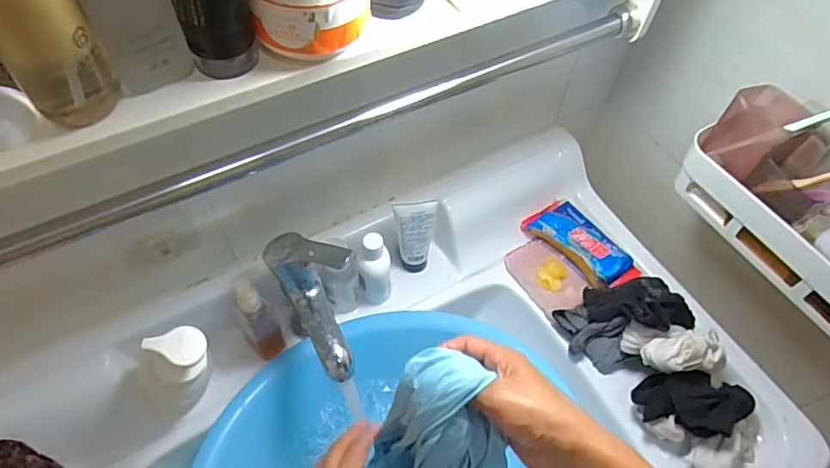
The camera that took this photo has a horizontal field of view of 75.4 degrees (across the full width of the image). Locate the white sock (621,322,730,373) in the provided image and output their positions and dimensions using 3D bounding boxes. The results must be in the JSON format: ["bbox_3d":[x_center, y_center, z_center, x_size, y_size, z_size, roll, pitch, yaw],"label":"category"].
[{"bbox_3d":[0.280,0.123,0.581,0.094,0.052,0.057,6,56,1],"label":"white sock"}]

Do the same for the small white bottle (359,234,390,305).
[{"bbox_3d":[-0.047,0.042,0.632,0.036,0.111,0.034,-1,56,-4],"label":"small white bottle"}]

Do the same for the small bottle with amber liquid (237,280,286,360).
[{"bbox_3d":[-0.164,0.094,0.568,0.032,0.133,0.029,-24,61,-18],"label":"small bottle with amber liquid"}]

